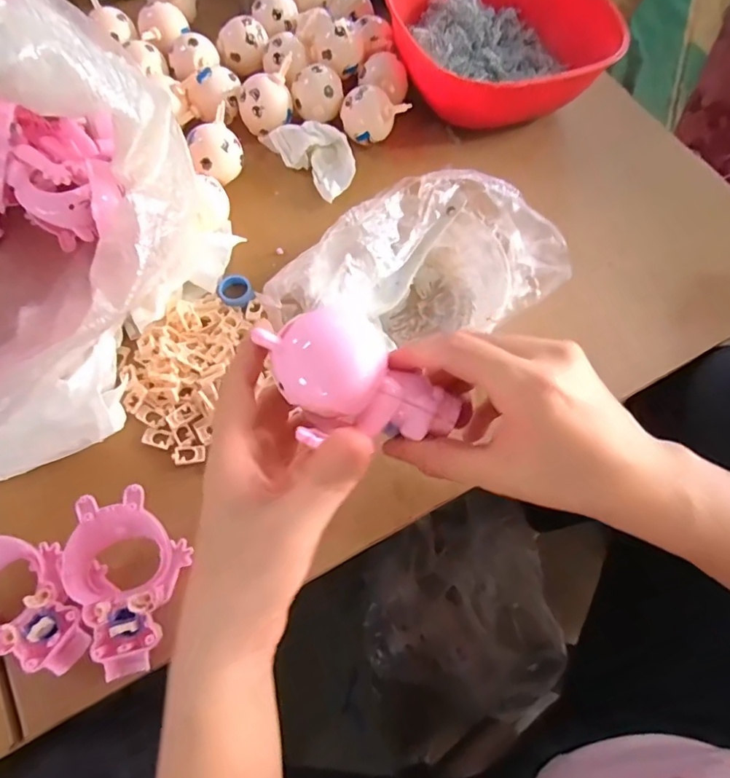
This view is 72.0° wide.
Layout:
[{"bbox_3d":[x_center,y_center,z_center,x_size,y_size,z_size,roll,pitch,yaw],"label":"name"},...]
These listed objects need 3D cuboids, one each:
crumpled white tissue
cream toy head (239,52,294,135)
[{"bbox_3d":[-0.048,-0.221,0.463,0.096,0.035,0.050,42,71,15],"label":"crumpled white tissue"},{"bbox_3d":[-0.086,-0.260,0.459,0.054,0.044,0.039,-20,68,-11],"label":"cream toy head"}]

